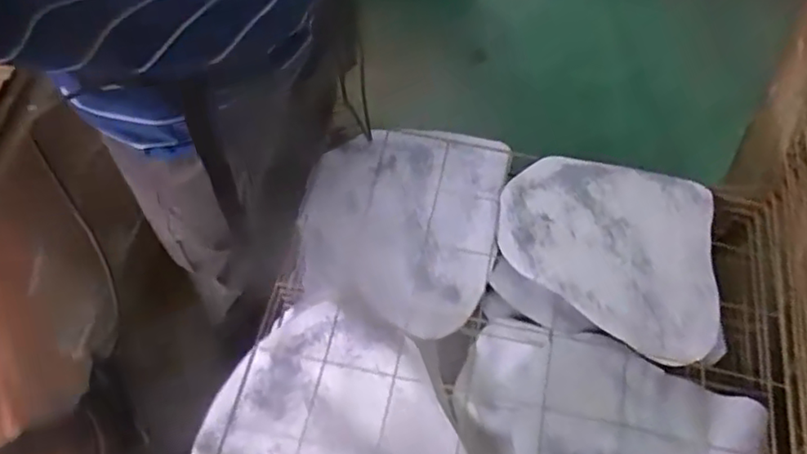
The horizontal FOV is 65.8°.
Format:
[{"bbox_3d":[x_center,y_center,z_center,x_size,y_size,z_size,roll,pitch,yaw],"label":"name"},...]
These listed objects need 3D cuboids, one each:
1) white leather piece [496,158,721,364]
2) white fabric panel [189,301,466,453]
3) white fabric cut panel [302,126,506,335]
[{"bbox_3d":[0.295,0.031,0.909,0.315,0.038,0.304,11,59,3],"label":"white leather piece"},{"bbox_3d":[-0.066,0.259,0.782,0.339,0.029,0.276,23,58,12],"label":"white fabric panel"},{"bbox_3d":[-0.005,-0.009,0.961,0.289,0.051,0.345,12,59,3],"label":"white fabric cut panel"}]

